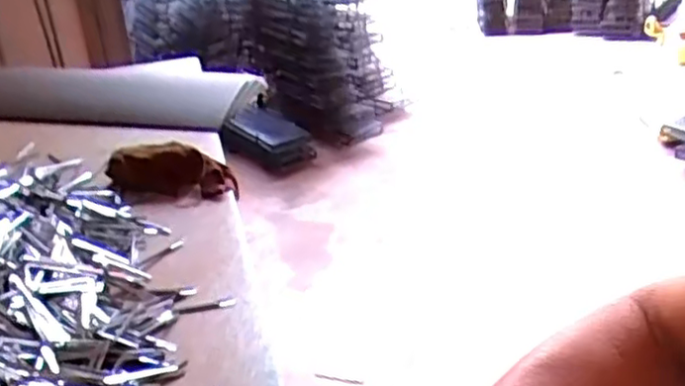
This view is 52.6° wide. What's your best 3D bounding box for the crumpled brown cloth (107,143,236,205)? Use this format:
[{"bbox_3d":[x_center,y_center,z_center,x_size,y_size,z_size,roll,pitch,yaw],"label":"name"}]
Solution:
[{"bbox_3d":[-0.227,-0.028,0.902,0.177,0.048,0.072,6,30,16],"label":"crumpled brown cloth"}]

